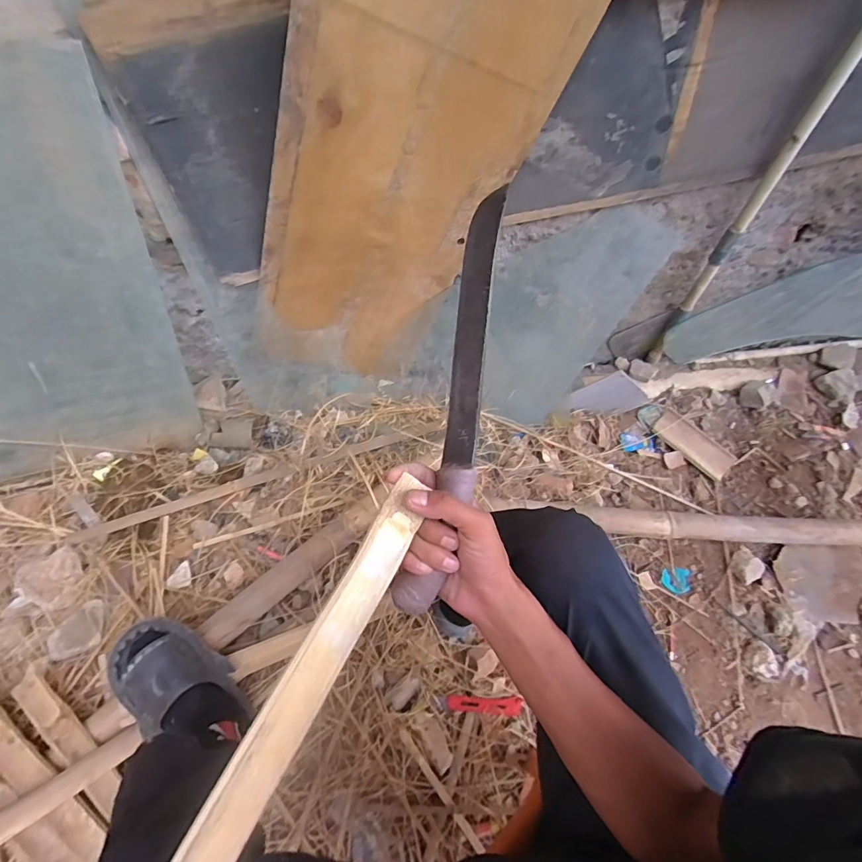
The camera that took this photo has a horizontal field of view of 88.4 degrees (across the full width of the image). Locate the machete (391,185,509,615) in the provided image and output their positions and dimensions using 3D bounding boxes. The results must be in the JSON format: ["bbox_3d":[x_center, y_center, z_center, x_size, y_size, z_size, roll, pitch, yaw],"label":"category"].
[{"bbox_3d":[0.028,-0.046,0.411,0.049,0.019,0.405,9,78,4],"label":"machete"}]

